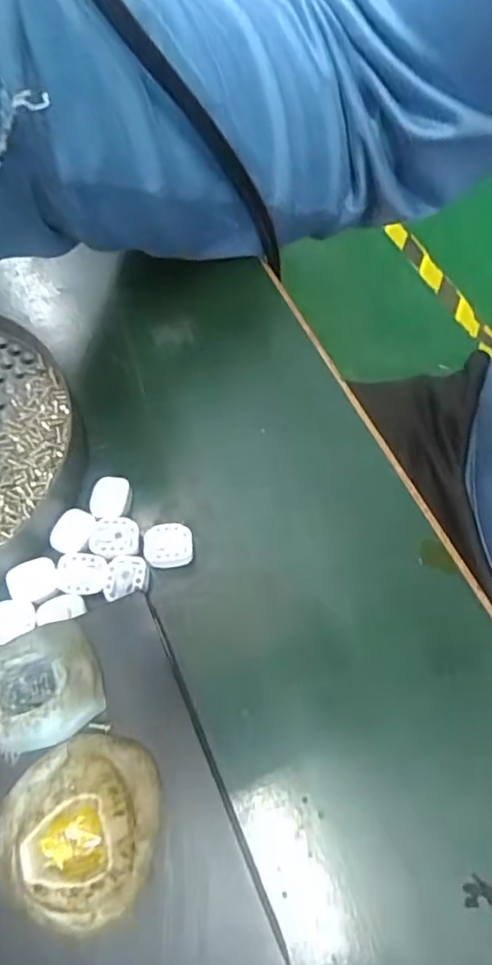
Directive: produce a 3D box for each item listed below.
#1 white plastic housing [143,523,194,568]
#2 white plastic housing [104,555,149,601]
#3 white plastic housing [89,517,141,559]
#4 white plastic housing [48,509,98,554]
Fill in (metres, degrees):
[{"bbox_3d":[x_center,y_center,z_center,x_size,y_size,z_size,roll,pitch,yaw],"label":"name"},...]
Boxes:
[{"bbox_3d":[-0.027,0.021,0.192,0.017,0.004,0.015,-5,67,-2],"label":"white plastic housing"},{"bbox_3d":[-0.040,0.031,0.187,0.014,0.004,0.014,-4,67,-2],"label":"white plastic housing"},{"bbox_3d":[-0.045,0.018,0.193,0.017,0.004,0.014,-5,67,-2],"label":"white plastic housing"},{"bbox_3d":[-0.060,0.016,0.195,0.014,0.004,0.016,15,67,6],"label":"white plastic housing"}]

